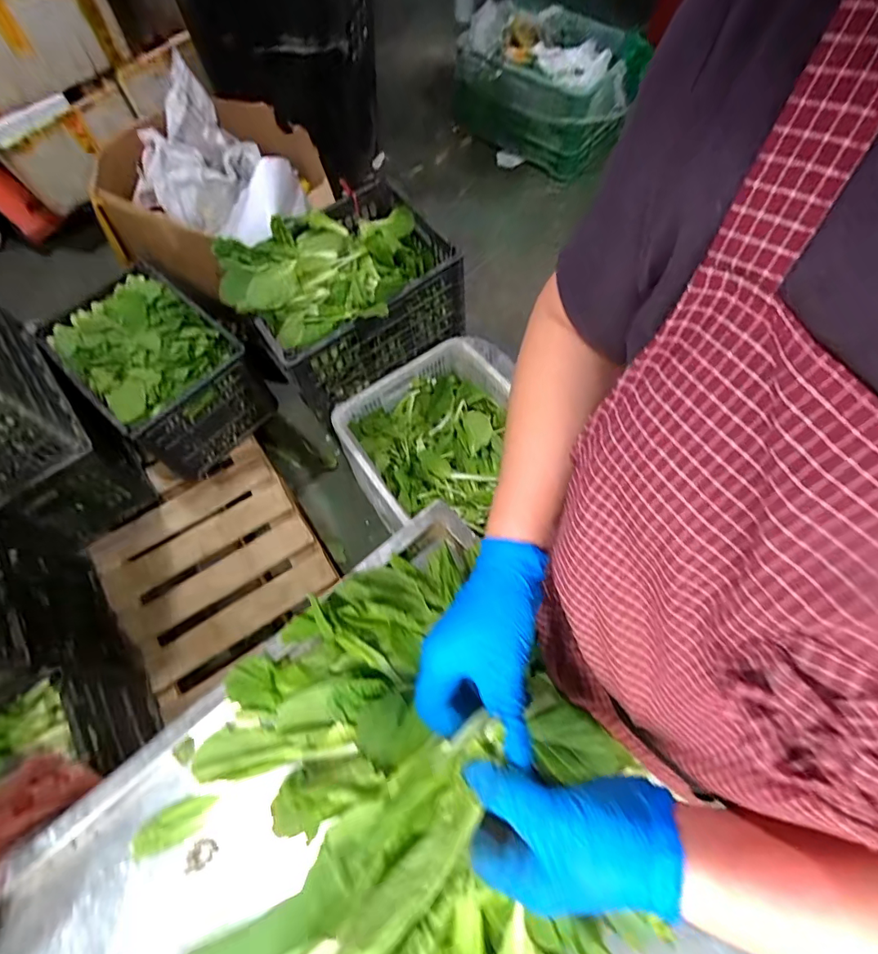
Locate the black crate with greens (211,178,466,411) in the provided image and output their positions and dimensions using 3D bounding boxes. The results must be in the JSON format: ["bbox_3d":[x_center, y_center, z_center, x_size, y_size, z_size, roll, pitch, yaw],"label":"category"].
[{"bbox_3d":[-0.223,-0.441,1.188,0.479,0.252,0.351,-37,70,-12],"label":"black crate with greens"}]

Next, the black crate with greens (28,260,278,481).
[{"bbox_3d":[-0.750,-0.295,1.311,0.453,0.323,0.343,39,74,17],"label":"black crate with greens"}]

